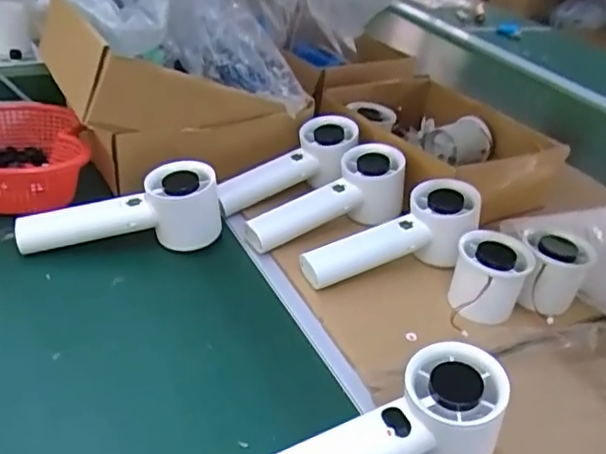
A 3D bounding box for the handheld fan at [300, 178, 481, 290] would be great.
[{"bbox_3d":[0.075,0.014,0.506,0.158,0.051,0.056,-21,39,-9],"label":"handheld fan"}]

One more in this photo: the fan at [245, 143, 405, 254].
[{"bbox_3d":[0.022,-0.020,0.544,0.153,0.039,0.063,-24,41,-12],"label":"fan"}]

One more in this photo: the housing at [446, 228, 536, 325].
[{"bbox_3d":[0.141,0.038,0.462,0.054,0.042,0.063,19,33,13],"label":"housing"}]

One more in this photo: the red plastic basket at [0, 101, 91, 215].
[{"bbox_3d":[-0.274,-0.059,0.548,0.156,0.063,0.133,0,34,-16],"label":"red plastic basket"}]

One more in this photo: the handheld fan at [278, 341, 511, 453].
[{"bbox_3d":[0.042,0.124,0.347,0.159,0.056,0.055,-21,40,-12],"label":"handheld fan"}]

